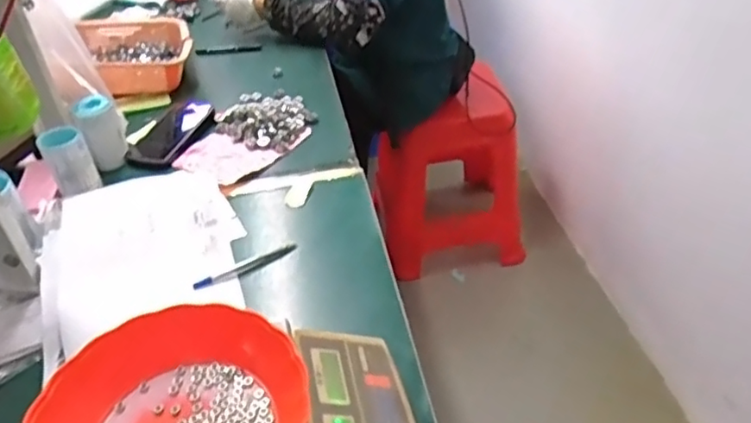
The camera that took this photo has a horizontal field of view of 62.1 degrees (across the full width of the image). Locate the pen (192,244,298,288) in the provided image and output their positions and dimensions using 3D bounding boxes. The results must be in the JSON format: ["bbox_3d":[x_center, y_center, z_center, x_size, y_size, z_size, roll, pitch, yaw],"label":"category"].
[{"bbox_3d":[-0.166,0.070,0.801,0.135,0.008,0.012,-22,42,-19],"label":"pen"}]

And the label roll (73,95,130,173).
[{"bbox_3d":[-0.428,-0.124,0.990,0.063,0.102,0.061,-23,43,-20],"label":"label roll"}]

